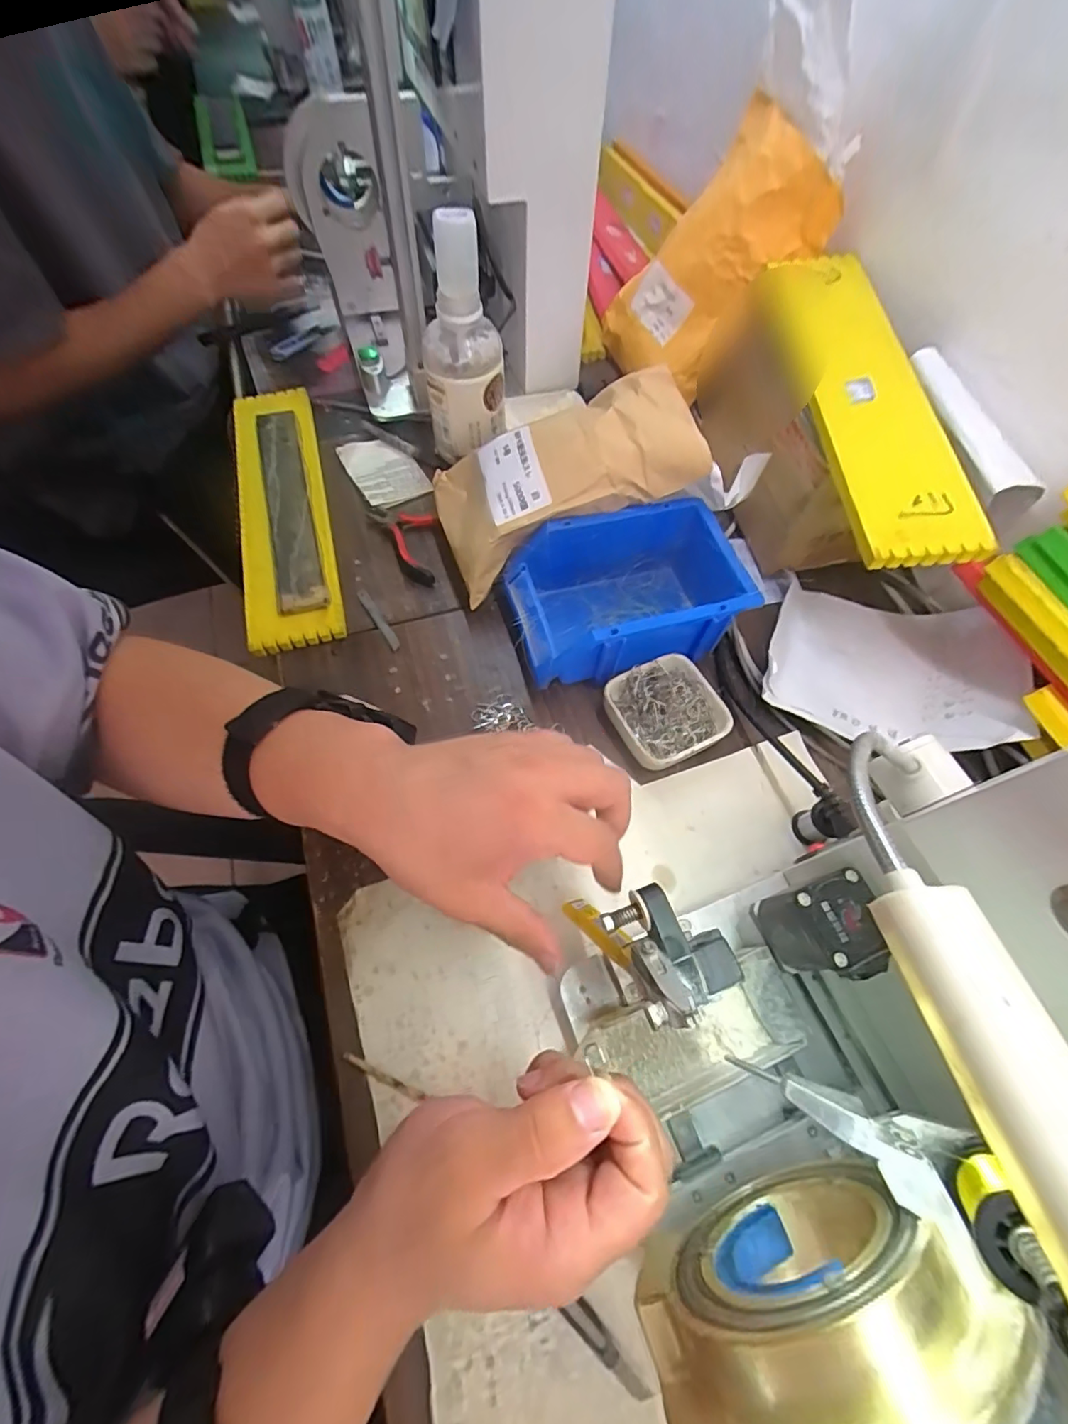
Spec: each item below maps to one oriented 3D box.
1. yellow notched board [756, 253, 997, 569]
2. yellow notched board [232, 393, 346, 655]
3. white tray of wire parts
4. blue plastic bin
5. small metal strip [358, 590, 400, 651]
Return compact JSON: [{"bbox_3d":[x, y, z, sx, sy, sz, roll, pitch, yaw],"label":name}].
[{"bbox_3d":[0.258,-0.261,0.428,0.083,0.018,0.350,-4,67,3],"label":"yellow notched board"},{"bbox_3d":[-0.250,-0.202,0.529,0.082,0.017,0.333,-14,67,-7],"label":"yellow notched board"},{"bbox_3d":[0.106,0.001,0.433,0.087,0.029,0.080,-23,65,-12],"label":"white tray of wire parts"},{"bbox_3d":[0.075,-0.097,0.455,0.180,0.078,0.123,-13,63,-7],"label":"blue plastic bin"},{"bbox_3d":[-0.140,-0.084,0.486,0.009,0.007,0.075,-31,67,-15],"label":"small metal strip"}]

